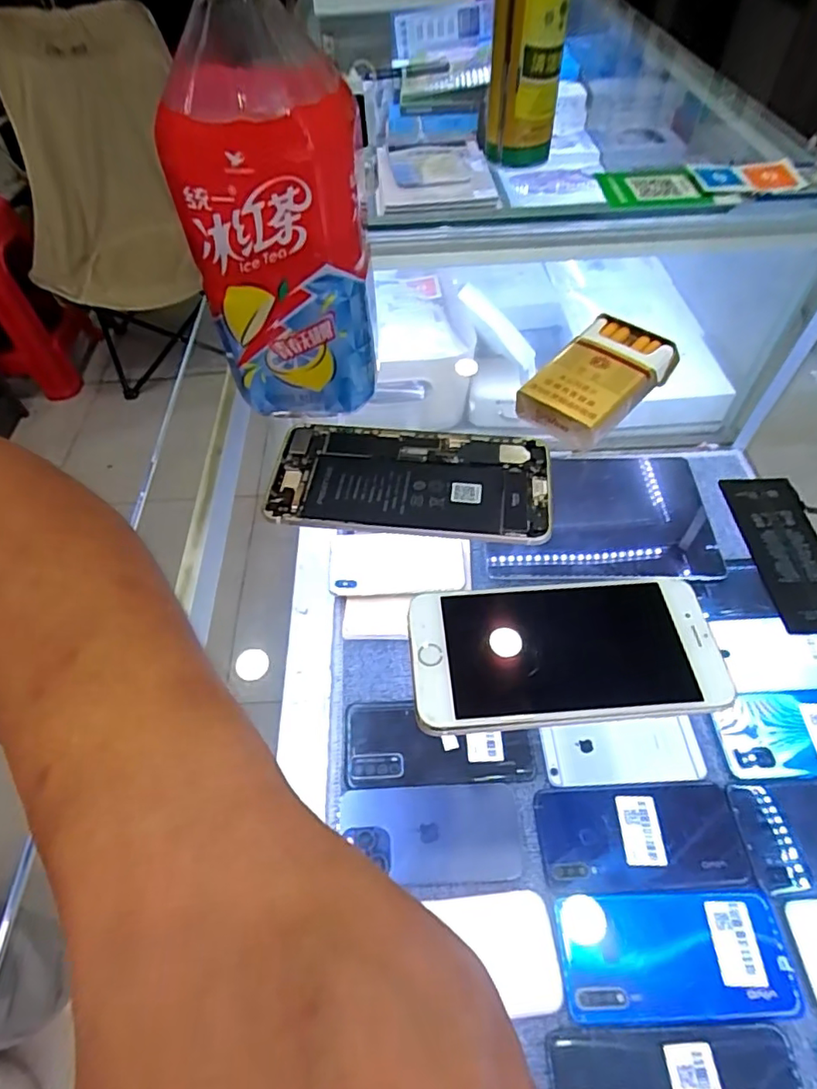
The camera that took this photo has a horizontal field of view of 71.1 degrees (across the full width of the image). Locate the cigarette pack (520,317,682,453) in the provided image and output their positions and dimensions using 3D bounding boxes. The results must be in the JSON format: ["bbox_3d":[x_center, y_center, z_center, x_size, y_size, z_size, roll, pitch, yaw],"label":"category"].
[{"bbox_3d":[0.115,-0.100,0.351,0.056,0.028,0.095,37,62,26],"label":"cigarette pack"}]

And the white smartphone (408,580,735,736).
[{"bbox_3d":[0.069,0.047,0.255,0.134,0.006,0.065,-4,53,-1],"label":"white smartphone"}]

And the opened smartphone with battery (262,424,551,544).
[{"bbox_3d":[0.000,-0.038,0.325,0.156,0.006,0.076,5,53,6],"label":"opened smartphone with battery"}]

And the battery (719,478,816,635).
[{"bbox_3d":[0.194,0.003,0.291,0.039,0.008,0.092,-2,53,1],"label":"battery"}]

